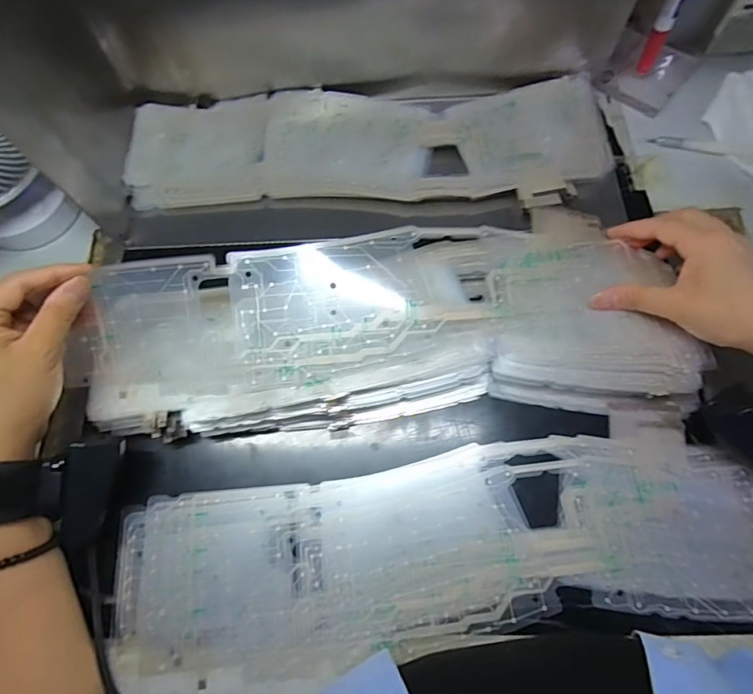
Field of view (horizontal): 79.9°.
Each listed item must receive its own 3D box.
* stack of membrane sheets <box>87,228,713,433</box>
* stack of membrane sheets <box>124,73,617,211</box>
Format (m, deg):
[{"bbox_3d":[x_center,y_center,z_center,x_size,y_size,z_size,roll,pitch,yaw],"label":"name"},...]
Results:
[{"bbox_3d":[0.009,-0.015,0.340,0.434,0.038,0.138,-7,86,-3],"label":"stack of membrane sheets"},{"bbox_3d":[-0.011,-0.195,0.438,0.453,0.016,0.135,-1,71,2],"label":"stack of membrane sheets"}]

